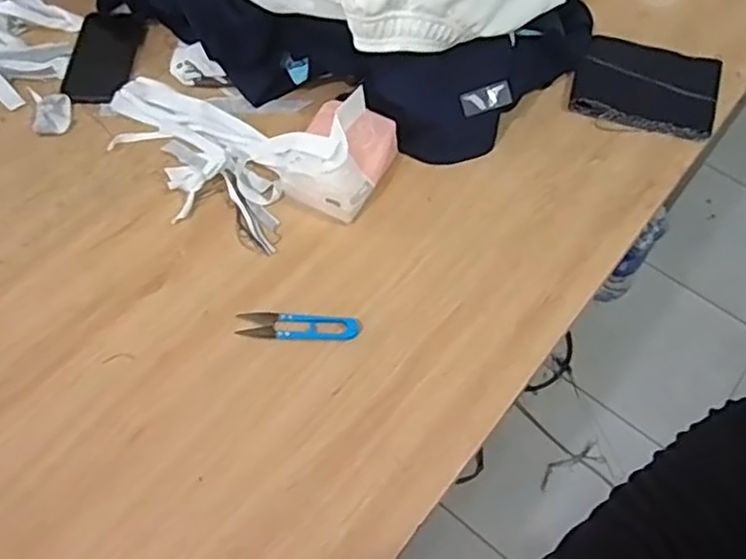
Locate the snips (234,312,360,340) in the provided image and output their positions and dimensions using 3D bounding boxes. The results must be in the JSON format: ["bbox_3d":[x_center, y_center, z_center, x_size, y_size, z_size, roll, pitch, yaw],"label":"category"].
[{"bbox_3d":[-0.074,0.046,0.656,0.118,0.004,0.029,1,60,-1],"label":"snips"}]

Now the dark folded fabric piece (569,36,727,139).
[{"bbox_3d":[0.346,-0.247,0.836,0.175,0.020,0.131,18,61,9],"label":"dark folded fabric piece"}]

